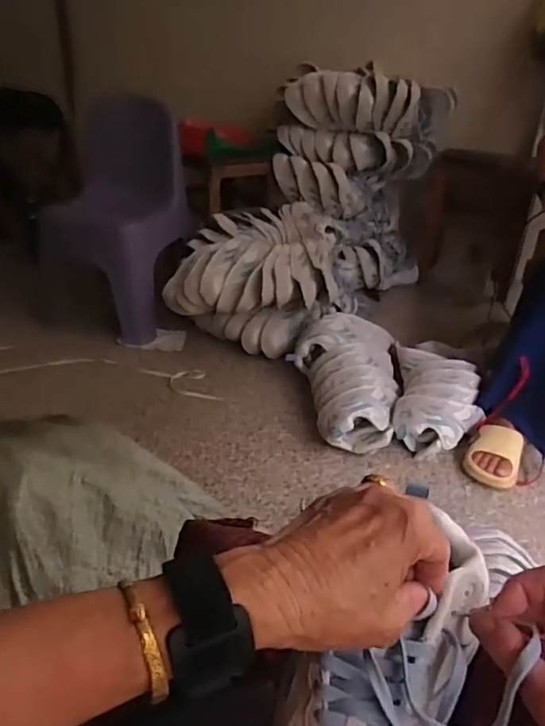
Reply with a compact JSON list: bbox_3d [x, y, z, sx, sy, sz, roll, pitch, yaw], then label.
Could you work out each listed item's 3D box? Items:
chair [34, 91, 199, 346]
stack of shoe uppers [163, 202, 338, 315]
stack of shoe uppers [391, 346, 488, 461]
[{"bbox_3d":[-0.467,-0.418,1.653,0.367,0.603,0.361,11,33,16],"label":"chair"},{"bbox_3d":[-0.052,-0.293,1.601,0.441,0.174,0.420,2,31,1],"label":"stack of shoe uppers"},{"bbox_3d":[0.376,0.048,1.313,0.182,0.149,0.365,8,32,11],"label":"stack of shoe uppers"}]

